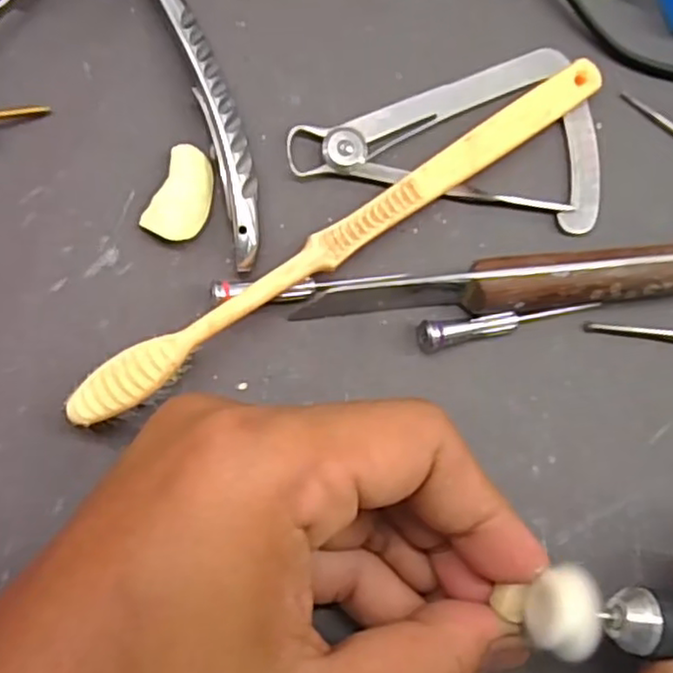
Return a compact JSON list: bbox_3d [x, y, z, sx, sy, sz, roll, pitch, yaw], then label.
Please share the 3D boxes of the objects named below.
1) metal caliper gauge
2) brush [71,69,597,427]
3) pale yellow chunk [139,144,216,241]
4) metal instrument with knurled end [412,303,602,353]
[{"bbox_3d":[0.038,-0.069,0.214,0.098,0.005,0.056,10,83,-7],"label":"metal caliper gauge"},{"bbox_3d":[0.007,-0.031,0.197,0.182,0.019,0.012,-35,90,-10],"label":"brush"},{"bbox_3d":[-0.043,-0.040,0.196,0.016,0.004,0.027,23,82,-5],"label":"pale yellow chunk"},{"bbox_3d":[0.054,-0.004,0.208,0.059,0.008,0.009,-8,86,-9],"label":"metal instrument with knurled end"}]

